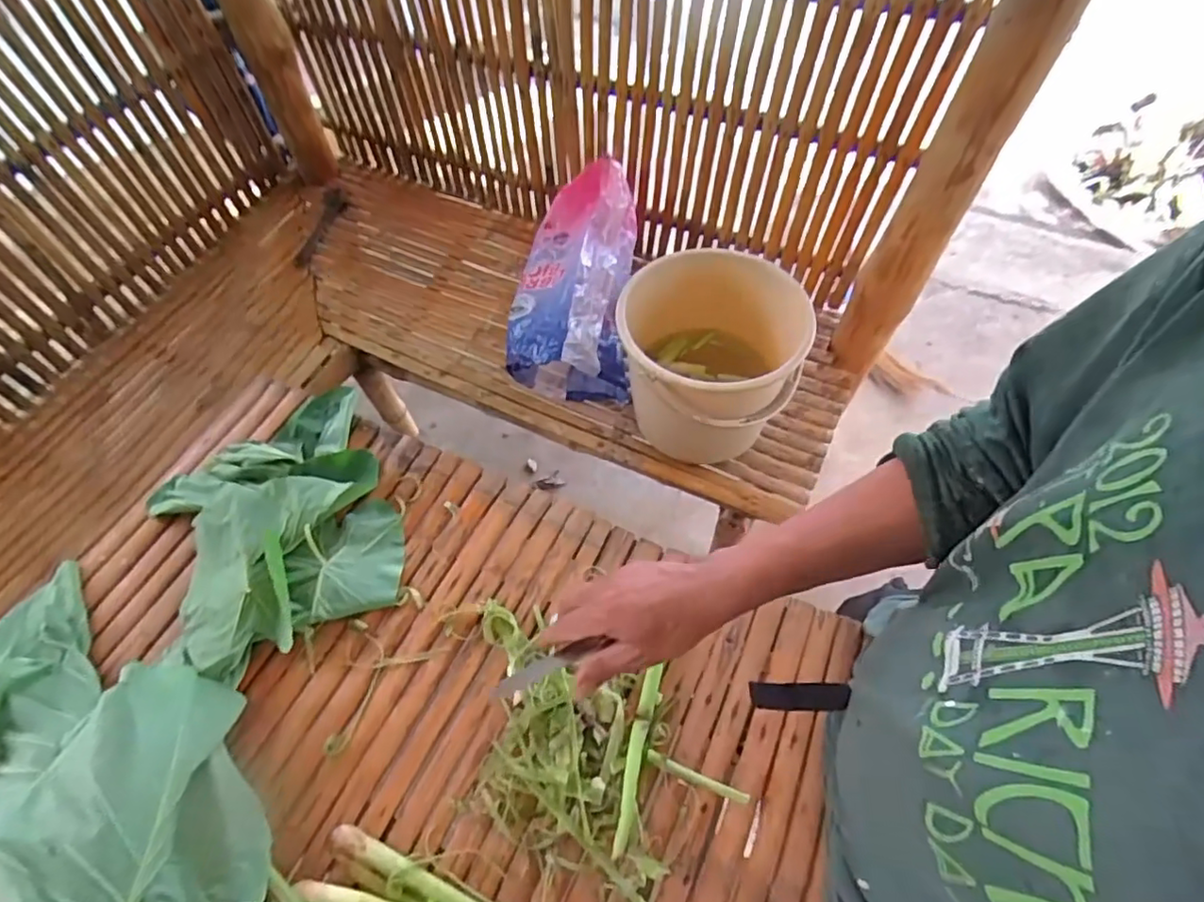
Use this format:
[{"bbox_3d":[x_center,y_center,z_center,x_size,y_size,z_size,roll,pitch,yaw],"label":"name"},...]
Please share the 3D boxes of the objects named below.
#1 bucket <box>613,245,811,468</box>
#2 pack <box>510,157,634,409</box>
[{"bbox_3d":[0.189,-0.153,1.115,0.303,0.304,0.279,0,60,0],"label":"bucket"},{"bbox_3d":[-0.053,-0.340,1.294,0.245,0.207,0.493,2,60,2],"label":"pack"}]

